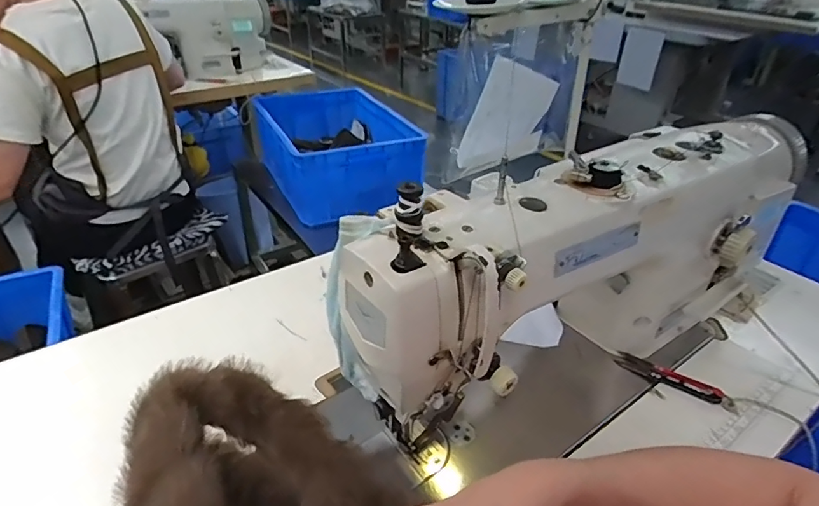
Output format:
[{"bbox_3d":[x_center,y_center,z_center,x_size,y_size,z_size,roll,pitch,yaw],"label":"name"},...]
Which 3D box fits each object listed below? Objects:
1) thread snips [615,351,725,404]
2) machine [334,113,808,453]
[{"bbox_3d":[0.277,0.133,0.537,0.104,0.009,0.020,22,38,28],"label":"thread snips"},{"bbox_3d":[0.194,0.012,0.498,0.542,0.223,0.131,-19,39,-30],"label":"machine"}]

